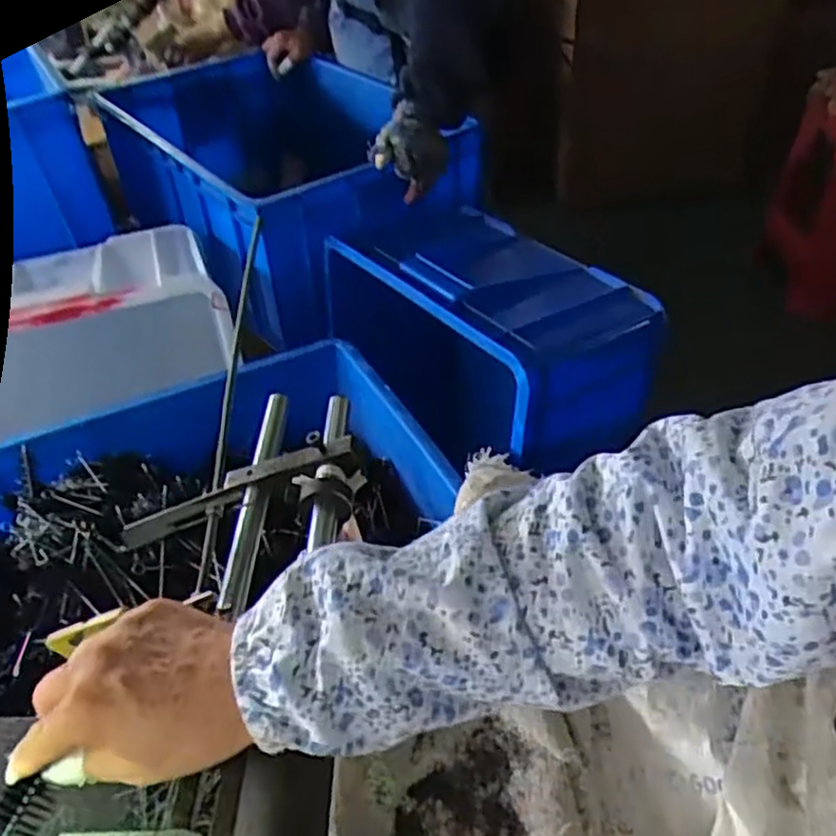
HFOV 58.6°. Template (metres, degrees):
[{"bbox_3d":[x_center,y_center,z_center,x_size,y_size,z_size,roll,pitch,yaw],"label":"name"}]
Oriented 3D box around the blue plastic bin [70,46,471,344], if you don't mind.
[{"bbox_3d":[-0.200,-0.370,1.167,0.367,0.242,0.555,-26,45,-24],"label":"blue plastic bin"}]

